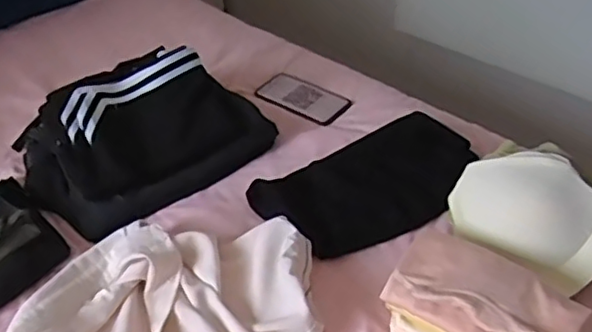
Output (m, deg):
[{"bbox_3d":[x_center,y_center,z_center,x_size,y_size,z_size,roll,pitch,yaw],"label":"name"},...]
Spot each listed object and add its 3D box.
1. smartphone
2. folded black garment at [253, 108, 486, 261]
[{"bbox_3d":[0.013,-0.120,1.091,0.167,0.013,0.087,28,47,33],"label":"smartphone"},{"bbox_3d":[0.108,0.023,0.866,0.307,0.044,0.183,-29,54,-20],"label":"folded black garment"}]

